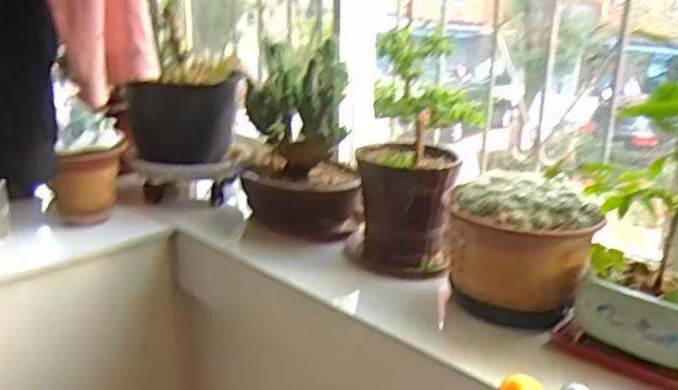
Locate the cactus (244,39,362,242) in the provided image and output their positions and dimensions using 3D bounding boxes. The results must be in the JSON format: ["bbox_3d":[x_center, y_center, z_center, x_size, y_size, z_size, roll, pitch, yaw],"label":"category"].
[{"bbox_3d":[-0.083,-0.100,1.325,0.222,0.404,0.232,0,21,-19],"label":"cactus"}]

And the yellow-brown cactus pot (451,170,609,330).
[{"bbox_3d":[0.285,0.087,1.001,0.222,0.201,0.173,11,20,11],"label":"yellow-brown cactus pot"}]

